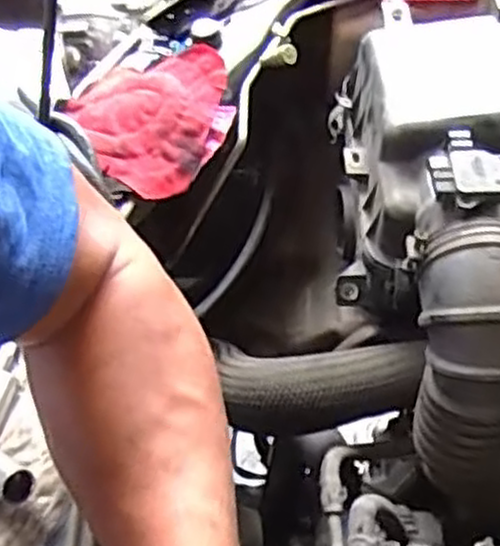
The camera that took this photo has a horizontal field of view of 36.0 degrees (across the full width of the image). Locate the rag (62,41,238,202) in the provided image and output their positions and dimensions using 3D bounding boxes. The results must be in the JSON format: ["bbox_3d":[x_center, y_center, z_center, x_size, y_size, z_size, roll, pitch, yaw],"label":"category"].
[{"bbox_3d":[-0.086,-0.152,0.700,0.142,0.043,0.170,-23,57,-18],"label":"rag"}]

